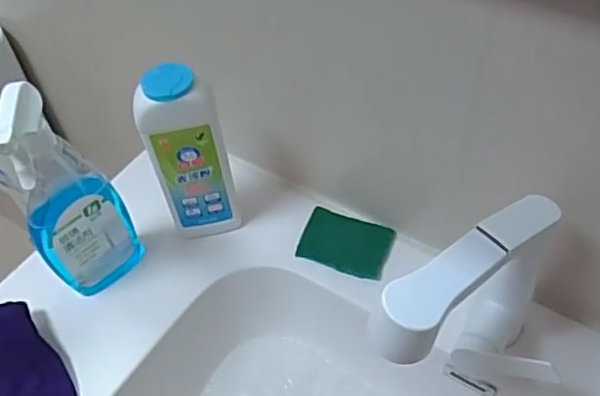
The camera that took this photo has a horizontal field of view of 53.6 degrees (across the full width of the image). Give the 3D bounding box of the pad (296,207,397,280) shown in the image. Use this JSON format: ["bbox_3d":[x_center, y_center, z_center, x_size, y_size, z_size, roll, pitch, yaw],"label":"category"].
[{"bbox_3d":[0.053,0.051,0.679,0.099,0.010,0.069,14,54,16],"label":"pad"}]

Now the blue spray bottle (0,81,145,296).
[{"bbox_3d":[-0.221,0.010,0.569,0.091,0.263,0.072,-27,54,-16],"label":"blue spray bottle"}]

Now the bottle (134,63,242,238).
[{"bbox_3d":[-0.115,-0.041,0.620,0.078,0.211,0.046,-12,51,-4],"label":"bottle"}]

